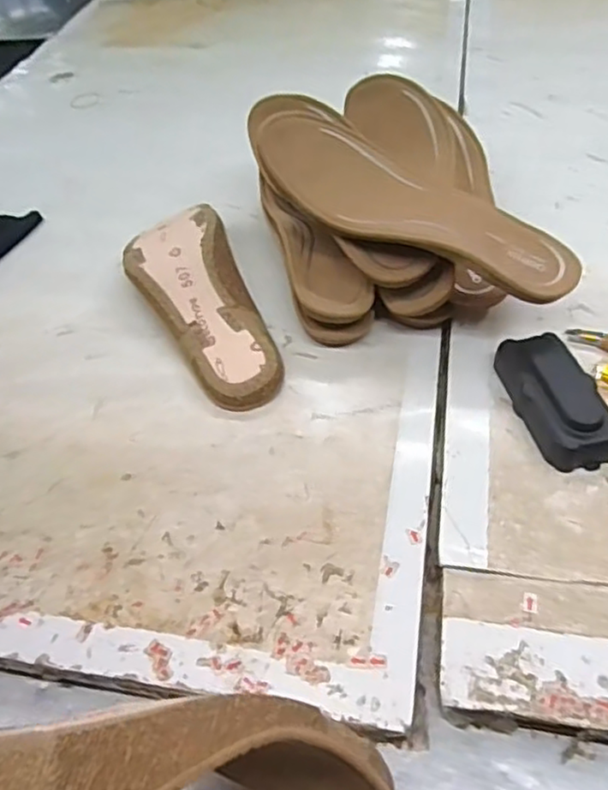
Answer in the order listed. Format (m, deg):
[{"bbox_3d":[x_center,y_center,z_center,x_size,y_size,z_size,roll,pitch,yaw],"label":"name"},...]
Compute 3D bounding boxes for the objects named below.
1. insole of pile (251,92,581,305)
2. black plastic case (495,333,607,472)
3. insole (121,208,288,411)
[{"bbox_3d":[0.077,-0.142,0.481,0.257,0.041,0.089,31,56,12],"label":"insole of pile"},{"bbox_3d":[0.168,0.000,0.434,0.049,0.026,0.106,-10,47,-2],"label":"black plastic case"},{"bbox_3d":[-0.086,-0.074,0.516,0.087,0.046,0.214,-18,48,-10],"label":"insole"}]

